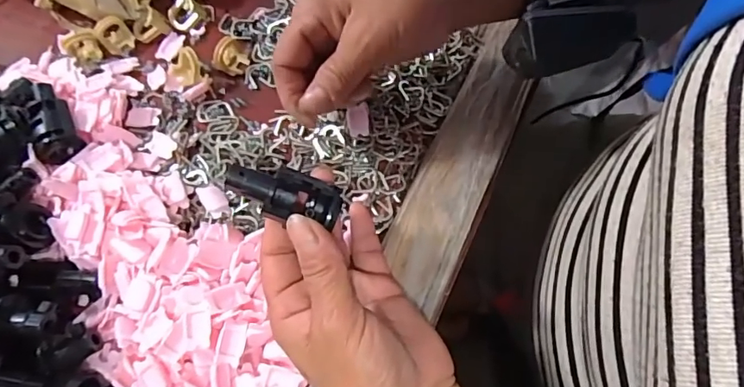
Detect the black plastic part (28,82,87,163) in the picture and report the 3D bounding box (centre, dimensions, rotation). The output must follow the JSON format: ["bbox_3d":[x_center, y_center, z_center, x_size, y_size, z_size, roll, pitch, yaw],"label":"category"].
[{"bbox_3d":[-0.197,-0.045,0.304,0.026,0.020,0.053,-28,70,-12],"label":"black plastic part"}]

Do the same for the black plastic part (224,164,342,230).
[{"bbox_3d":[-0.043,0.001,0.234,0.053,0.019,0.025,15,66,-16],"label":"black plastic part"}]

